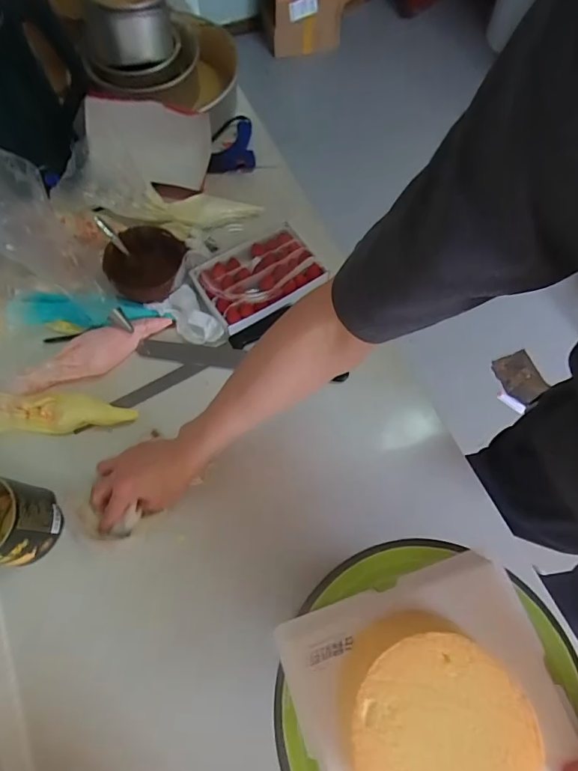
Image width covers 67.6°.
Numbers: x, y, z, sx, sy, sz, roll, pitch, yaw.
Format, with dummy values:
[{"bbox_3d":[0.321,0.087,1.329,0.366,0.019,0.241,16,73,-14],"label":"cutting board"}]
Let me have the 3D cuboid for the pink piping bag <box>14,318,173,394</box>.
[{"bbox_3d":[-0.292,-0.047,0.637,0.237,0.037,0.062,-31,72,-12],"label":"pink piping bag"}]

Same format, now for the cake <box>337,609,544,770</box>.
[{"bbox_3d":[0.116,0.272,0.353,0.136,0.068,0.140,0,68,-1],"label":"cake"}]

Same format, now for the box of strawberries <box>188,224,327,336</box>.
[{"bbox_3d":[-0.049,-0.178,0.693,0.187,0.034,0.136,-33,72,-13],"label":"box of strawberries"}]

